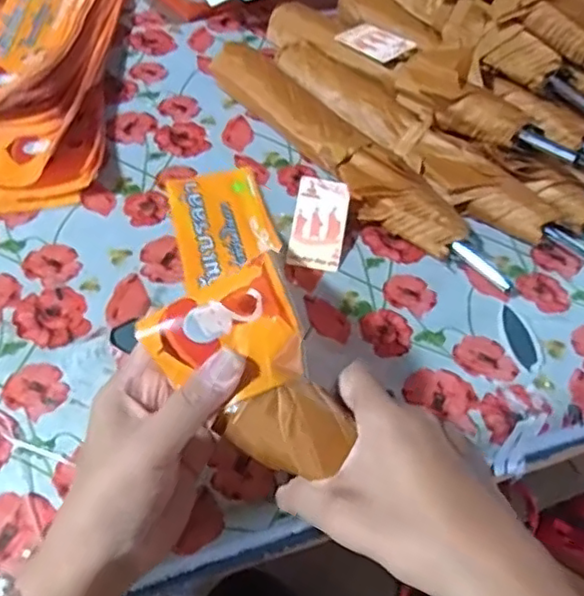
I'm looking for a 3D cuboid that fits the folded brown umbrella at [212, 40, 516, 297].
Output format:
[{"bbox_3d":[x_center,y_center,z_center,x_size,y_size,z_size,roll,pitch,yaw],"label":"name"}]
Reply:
[{"bbox_3d":[0.043,-0.119,0.528,0.053,0.034,0.334,-33,62,-28],"label":"folded brown umbrella"}]

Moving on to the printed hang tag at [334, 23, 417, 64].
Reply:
[{"bbox_3d":[0.077,-0.234,0.568,0.034,0.006,0.074,-43,54,-11],"label":"printed hang tag"}]

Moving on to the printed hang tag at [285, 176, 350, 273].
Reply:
[{"bbox_3d":[0.021,-0.058,0.482,0.041,0.004,0.075,12,74,-1],"label":"printed hang tag"}]

